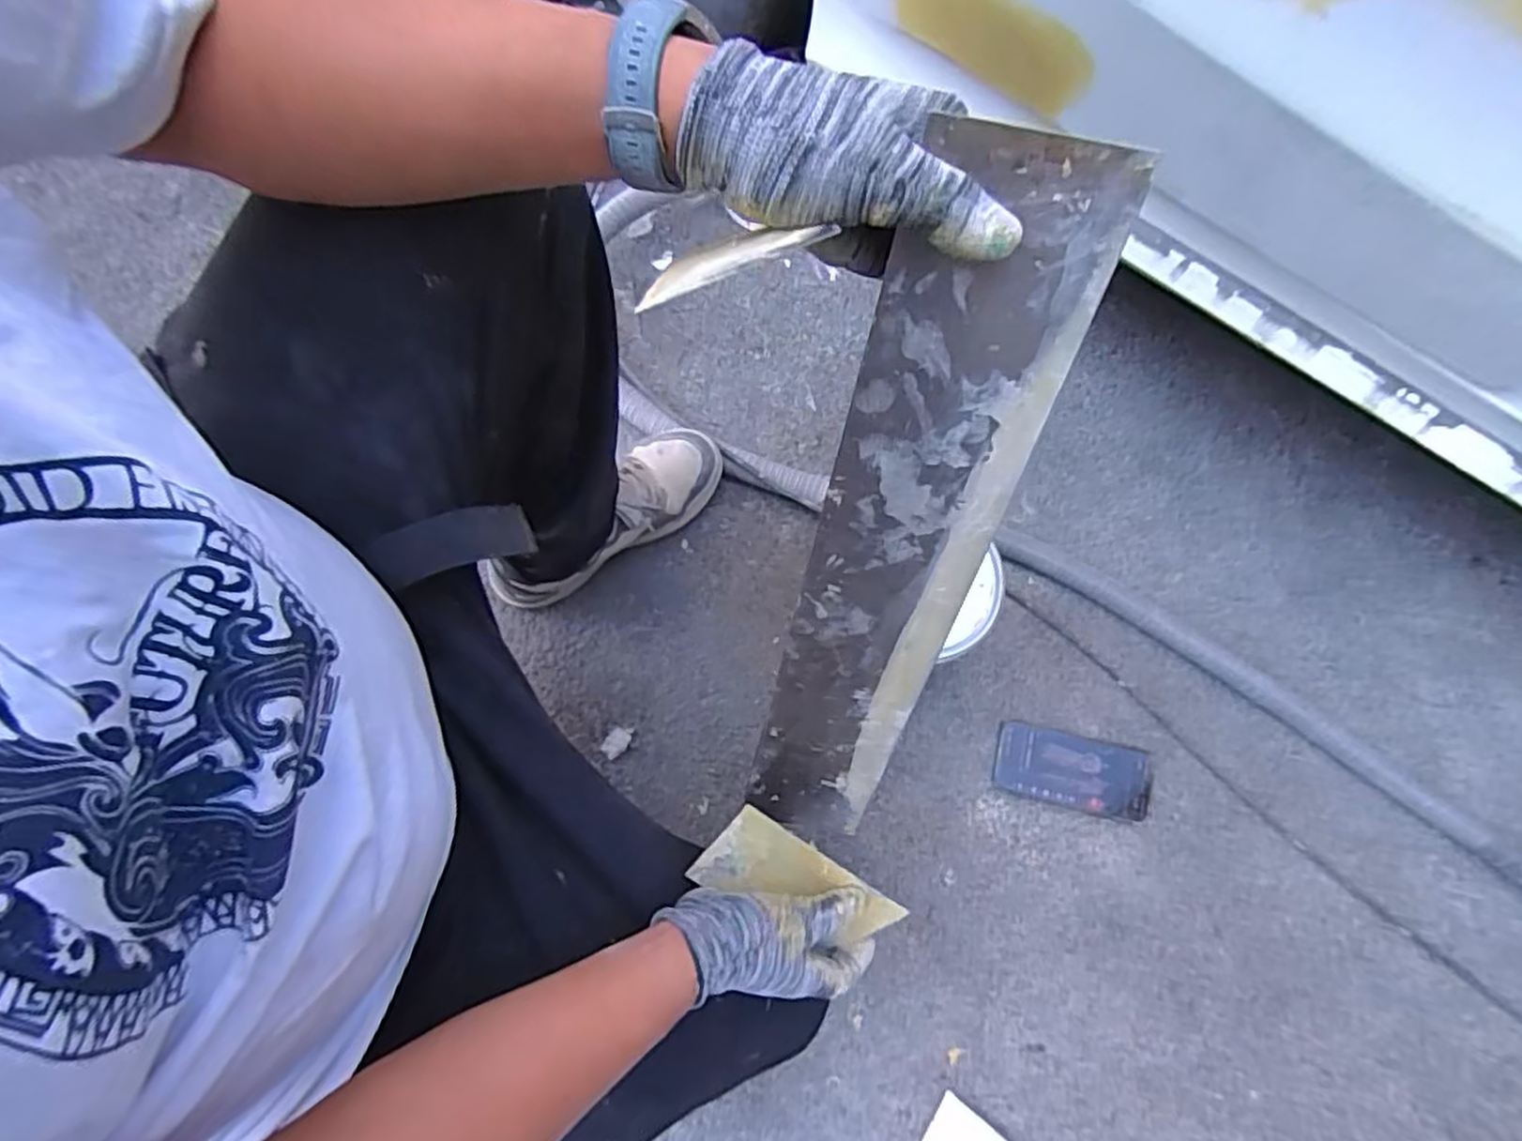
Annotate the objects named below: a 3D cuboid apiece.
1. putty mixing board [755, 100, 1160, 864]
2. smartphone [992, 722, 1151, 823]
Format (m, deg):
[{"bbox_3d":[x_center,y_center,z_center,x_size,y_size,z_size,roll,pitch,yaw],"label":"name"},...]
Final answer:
[{"bbox_3d":[0.067,0.014,0.420,0.086,0.454,0.007,10,39,-3],"label":"putty mixing board"},{"bbox_3d":[0.331,0.213,0.795,0.162,0.014,0.073,13,77,1],"label":"smartphone"}]

